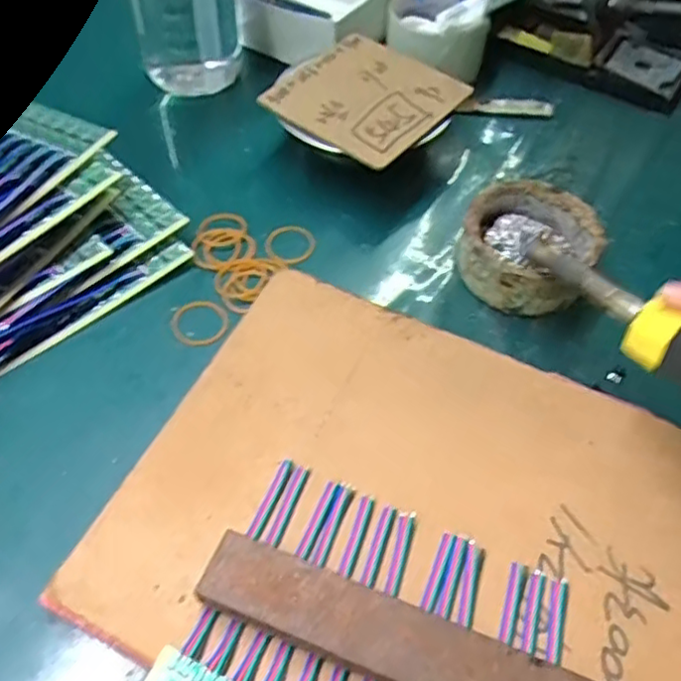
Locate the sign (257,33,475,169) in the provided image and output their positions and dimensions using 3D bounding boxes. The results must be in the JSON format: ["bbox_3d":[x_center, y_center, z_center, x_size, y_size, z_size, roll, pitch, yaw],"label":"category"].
[{"bbox_3d":[0.020,-0.178,0.467,0.112,0.006,0.118,34,60,21],"label":"sign"}]

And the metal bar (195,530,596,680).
[{"bbox_3d":[0.036,0.126,0.257,0.190,0.023,0.031,20,56,11],"label":"metal bar"}]

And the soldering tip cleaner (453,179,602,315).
[{"bbox_3d":[0.116,-0.057,0.405,0.077,0.045,0.078,27,57,17],"label":"soldering tip cleaner"}]

